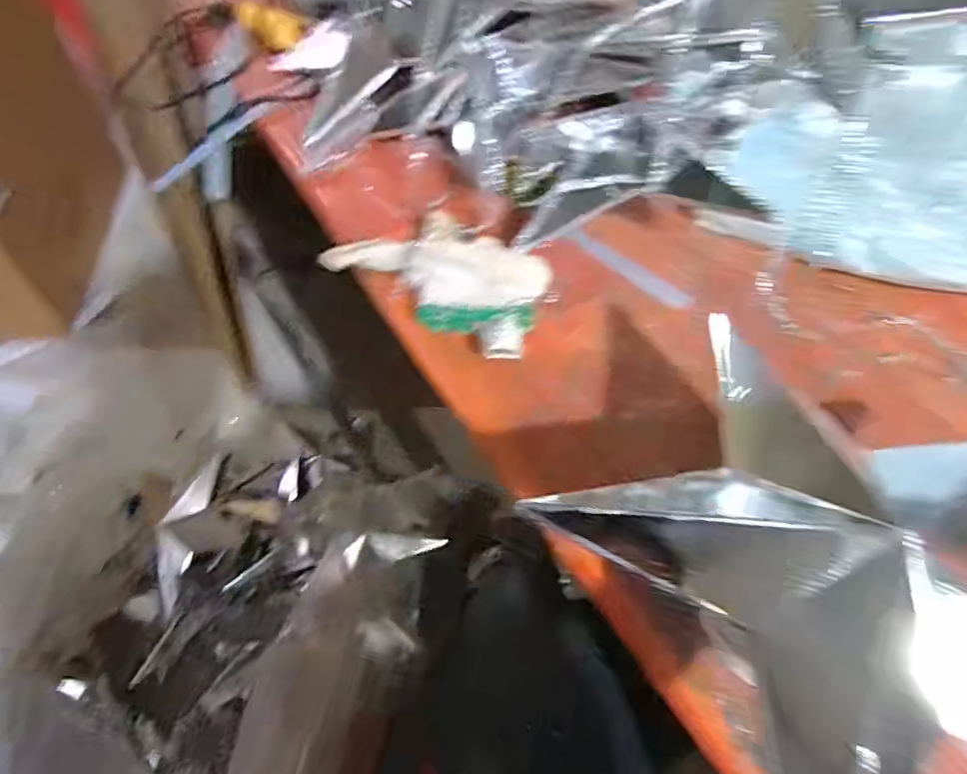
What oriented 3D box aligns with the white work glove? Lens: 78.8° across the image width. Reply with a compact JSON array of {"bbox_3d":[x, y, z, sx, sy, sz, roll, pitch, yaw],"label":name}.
[{"bbox_3d":[-0.022,-0.079,0.404,0.147,0.030,0.083,32,58,17],"label":"white work glove"}]

